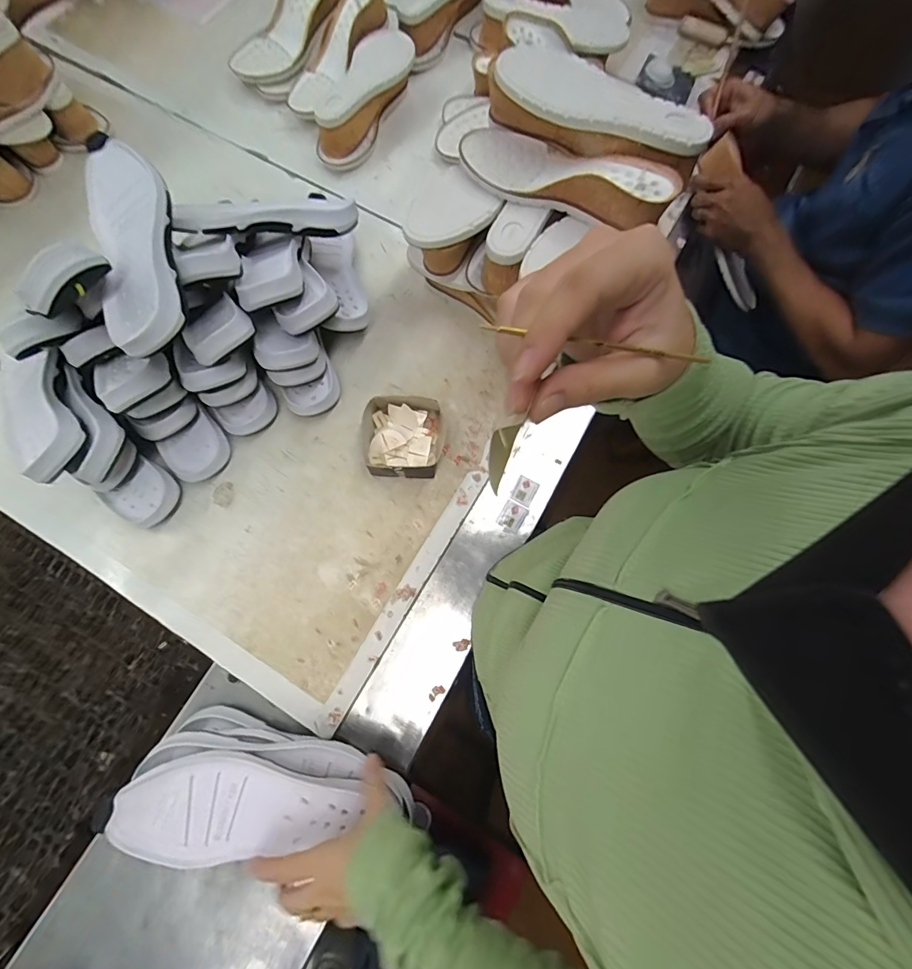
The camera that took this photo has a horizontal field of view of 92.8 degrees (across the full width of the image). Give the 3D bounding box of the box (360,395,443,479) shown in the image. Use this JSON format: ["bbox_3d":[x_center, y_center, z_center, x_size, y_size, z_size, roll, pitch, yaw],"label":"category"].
[{"bbox_3d":[-0.073,-0.063,0.576,0.104,0.040,0.103,4,74,0],"label":"box"}]

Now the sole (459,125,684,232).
[{"bbox_3d":[0.128,-0.364,0.512,0.254,0.049,0.089,30,77,19],"label":"sole"}]

